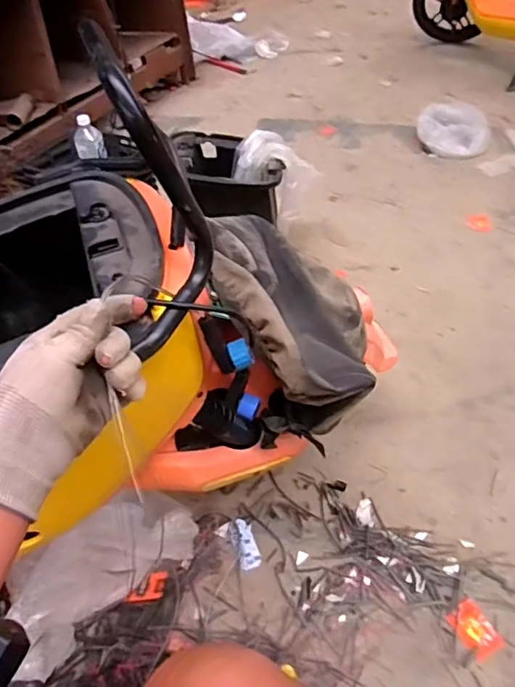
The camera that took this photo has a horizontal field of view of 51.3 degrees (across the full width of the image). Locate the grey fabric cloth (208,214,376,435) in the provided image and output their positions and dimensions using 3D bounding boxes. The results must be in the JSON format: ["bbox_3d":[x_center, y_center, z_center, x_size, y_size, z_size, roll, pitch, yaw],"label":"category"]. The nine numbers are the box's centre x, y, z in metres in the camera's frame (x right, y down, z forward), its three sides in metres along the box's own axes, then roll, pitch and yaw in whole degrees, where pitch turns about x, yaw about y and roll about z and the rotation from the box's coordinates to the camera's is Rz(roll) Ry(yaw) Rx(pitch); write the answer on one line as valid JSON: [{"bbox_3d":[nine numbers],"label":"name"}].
[{"bbox_3d":[0.055,-0.018,0.701,0.193,0.221,0.230,-9,43,3],"label":"grey fabric cloth"}]

